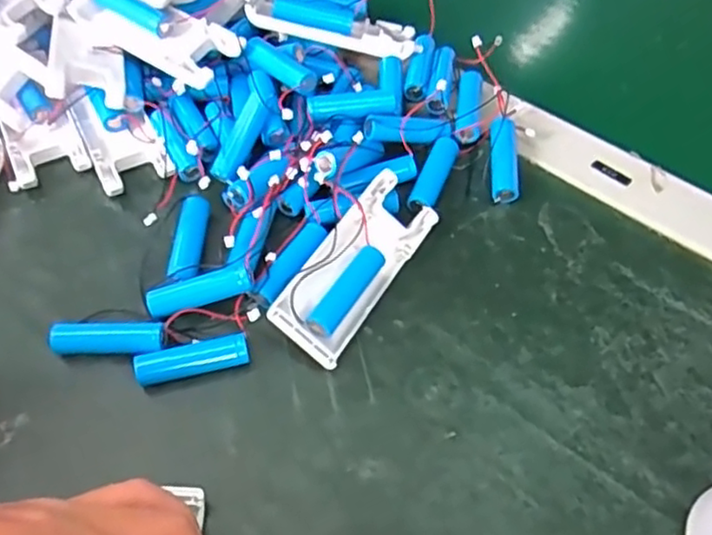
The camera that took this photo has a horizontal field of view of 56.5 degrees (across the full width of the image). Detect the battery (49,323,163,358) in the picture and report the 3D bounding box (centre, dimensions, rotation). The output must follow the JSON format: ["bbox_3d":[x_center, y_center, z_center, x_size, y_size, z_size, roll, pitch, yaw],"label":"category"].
[{"bbox_3d":[-0.115,0.033,0.307,0.050,0.013,0.013,-2,56,-2],"label":"battery"}]

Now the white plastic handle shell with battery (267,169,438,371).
[{"bbox_3d":[0.000,0.000,0.329,0.040,0.020,0.103,42,59,-9],"label":"white plastic handle shell with battery"}]

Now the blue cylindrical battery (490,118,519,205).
[{"bbox_3d":[0.083,-0.060,0.372,0.017,0.014,0.048,3,72,0],"label":"blue cylindrical battery"}]

